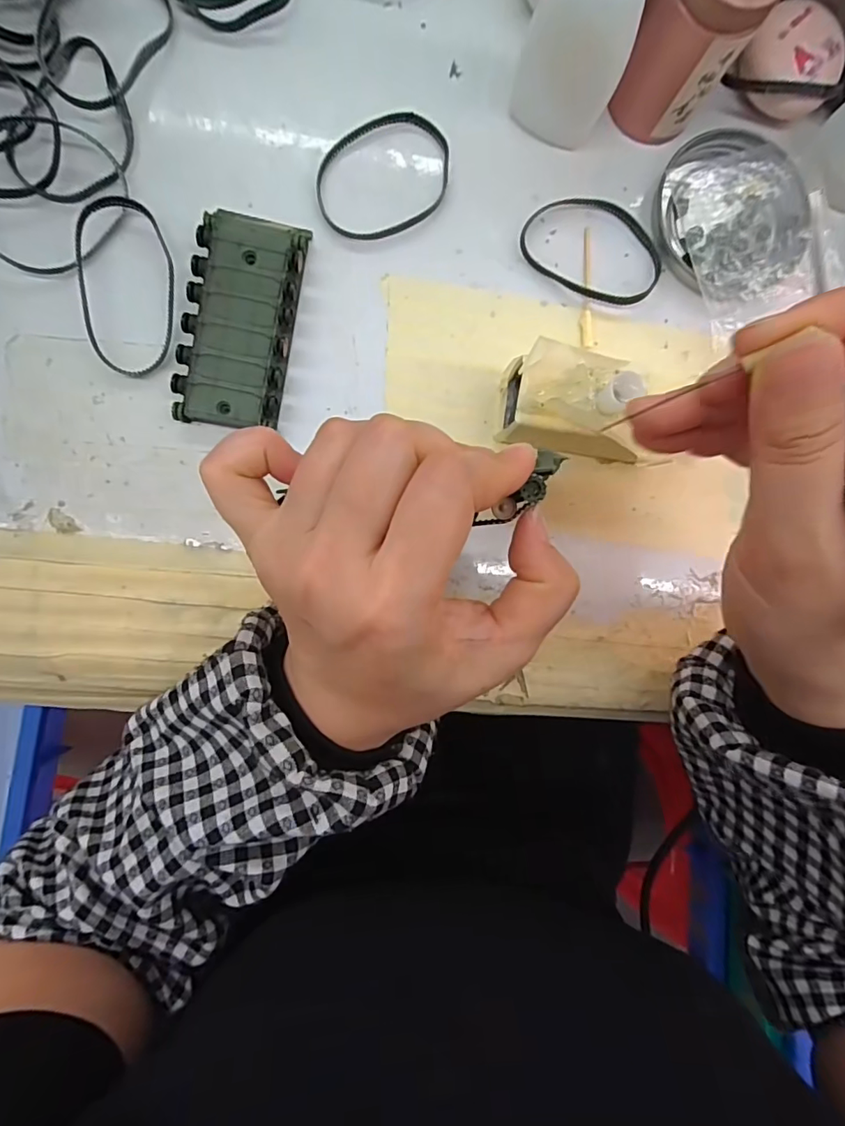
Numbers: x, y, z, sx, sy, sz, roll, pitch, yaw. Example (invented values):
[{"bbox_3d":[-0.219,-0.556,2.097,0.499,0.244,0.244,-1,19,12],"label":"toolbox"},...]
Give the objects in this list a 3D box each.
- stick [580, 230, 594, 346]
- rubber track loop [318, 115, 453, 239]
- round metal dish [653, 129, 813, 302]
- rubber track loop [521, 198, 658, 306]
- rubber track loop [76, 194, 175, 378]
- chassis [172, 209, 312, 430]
[{"bbox_3d":[0.080,-0.135,0.249,0.006,0.004,0.058,0,90,-6],"label":"stick"},{"bbox_3d":[-0.017,-0.180,0.237,0.067,0.004,0.048,-31,93,-5],"label":"rubber track loop"},{"bbox_3d":[0.154,-0.173,0.253,0.077,0.010,0.079,0,90,-6],"label":"round metal dish"},{"bbox_3d":[0.084,-0.153,0.247,0.070,0.009,0.047,27,87,-6],"label":"rubber track loop"},{"bbox_3d":[-0.127,-0.120,0.221,0.037,0.011,0.074,1,90,-6],"label":"rubber track loop"},{"bbox_3d":[-0.079,-0.107,0.225,0.043,0.015,0.095,10,89,-6],"label":"chassis"}]

